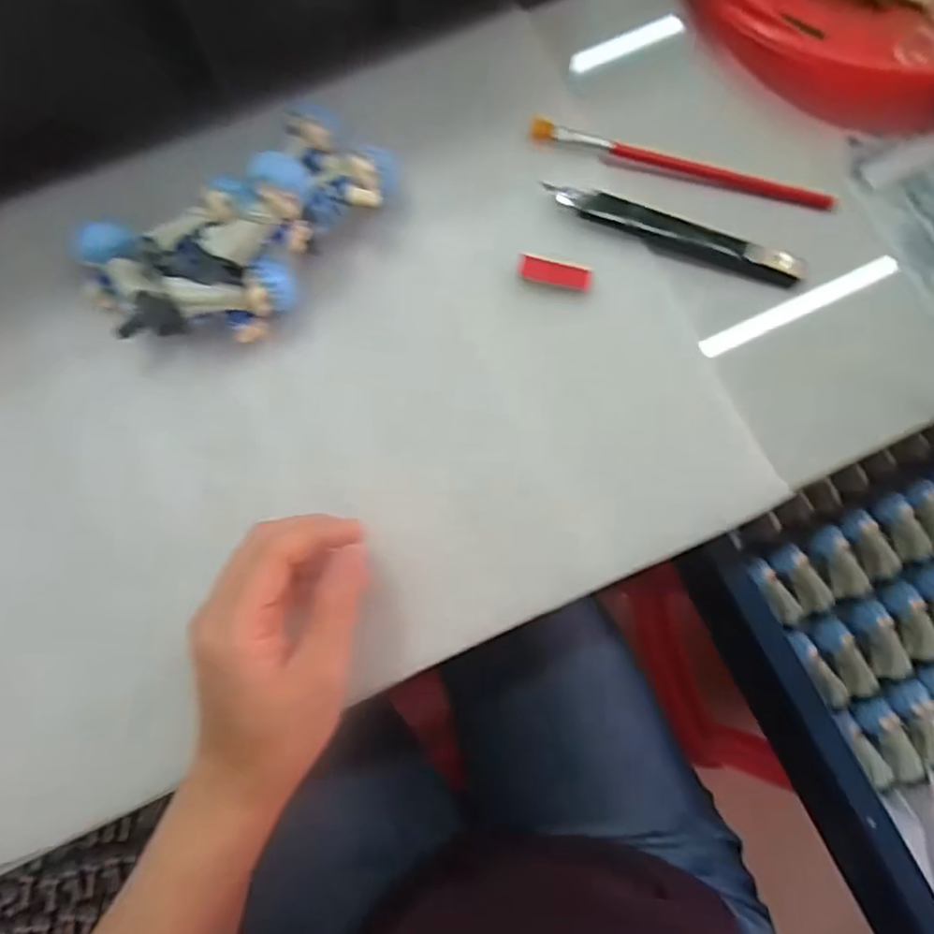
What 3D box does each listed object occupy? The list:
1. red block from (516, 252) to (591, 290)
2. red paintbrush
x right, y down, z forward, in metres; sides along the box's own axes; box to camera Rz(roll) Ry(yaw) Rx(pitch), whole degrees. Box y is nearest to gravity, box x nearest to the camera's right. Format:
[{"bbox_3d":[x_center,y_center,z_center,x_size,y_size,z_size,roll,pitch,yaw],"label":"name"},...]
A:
[{"bbox_3d":[0.046,-0.102,0.335,0.039,0.004,0.014,14,80,3],"label":"red block"},{"bbox_3d":[0.116,-0.162,0.349,0.166,0.010,0.012,15,80,3],"label":"red paintbrush"}]

